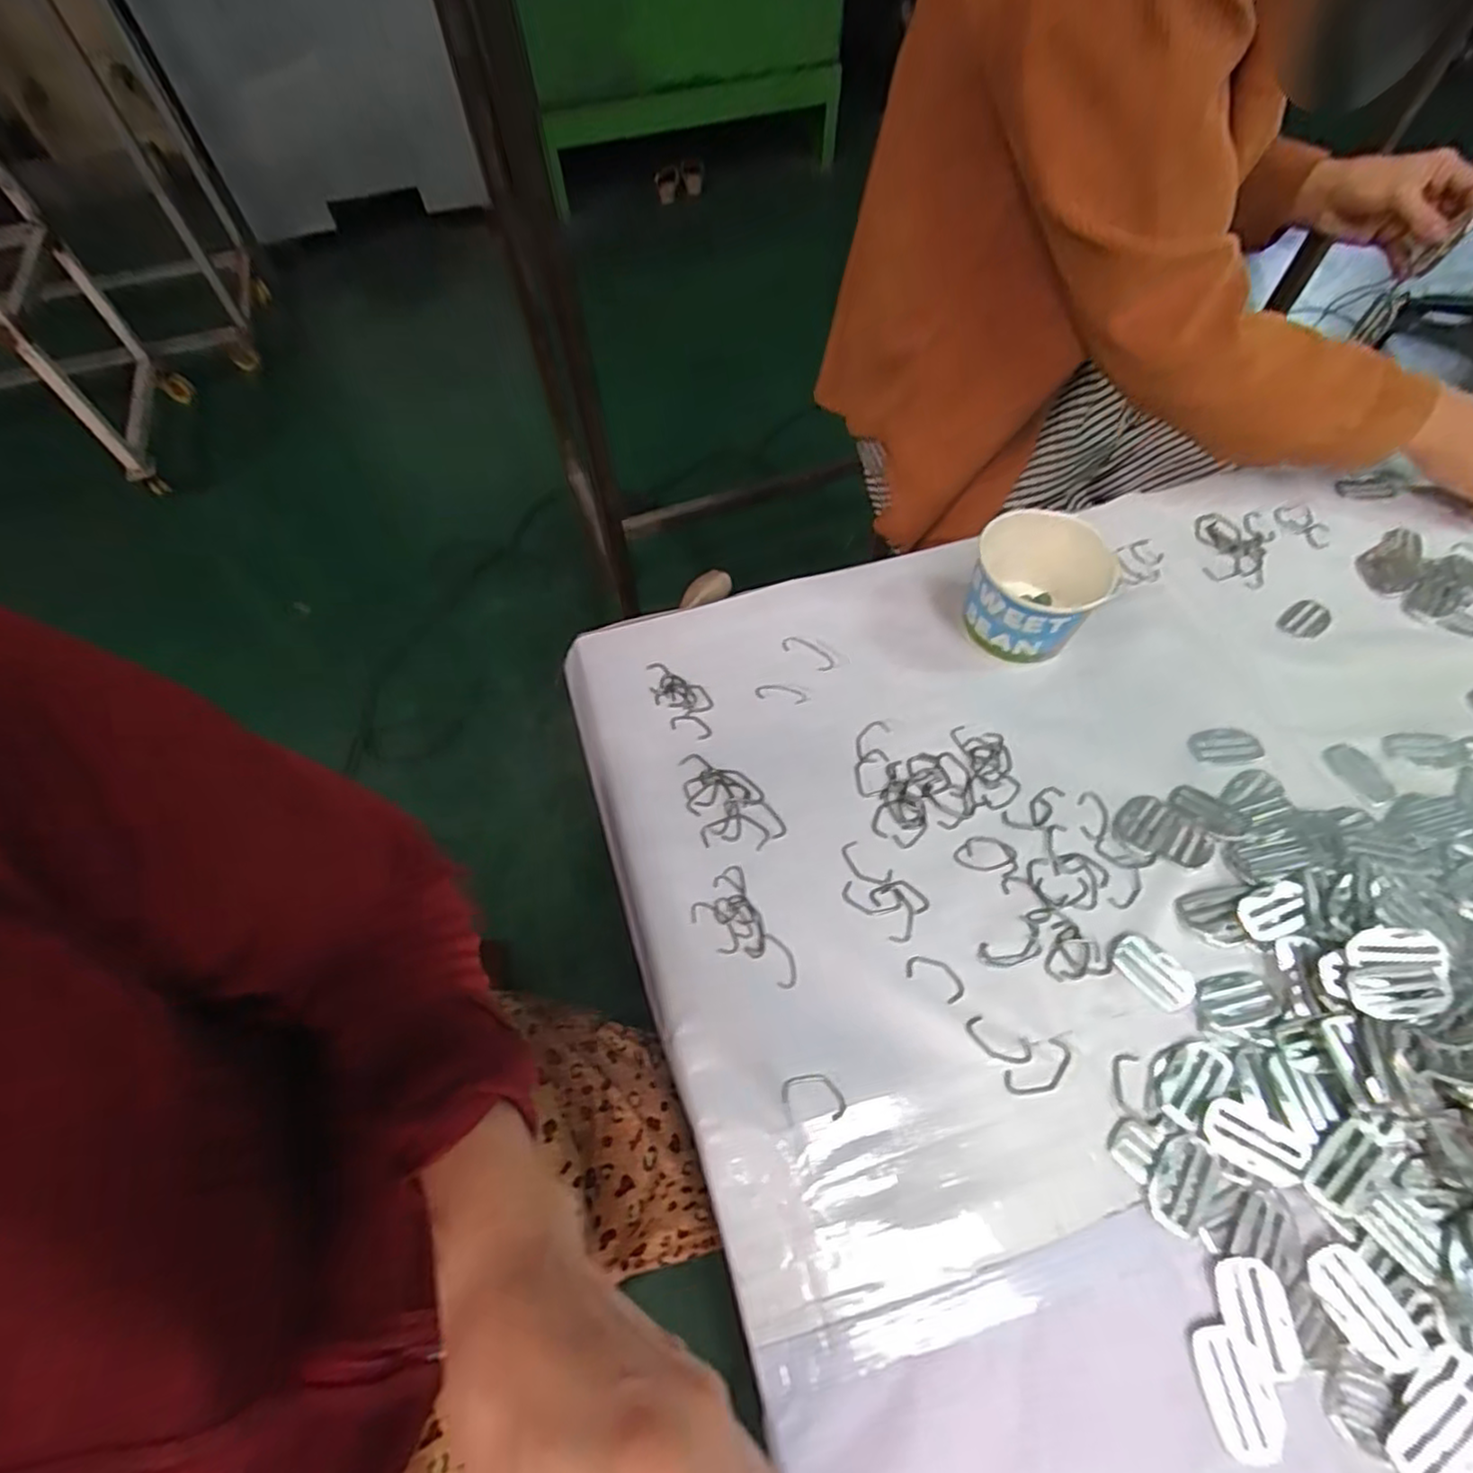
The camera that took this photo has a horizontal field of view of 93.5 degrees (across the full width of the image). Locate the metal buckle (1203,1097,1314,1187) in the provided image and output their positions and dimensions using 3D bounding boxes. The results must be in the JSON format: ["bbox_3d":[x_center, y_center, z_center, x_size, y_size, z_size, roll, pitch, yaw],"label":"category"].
[{"bbox_3d":[0.265,0.208,0.355,0.044,0.004,0.028,28,68,28],"label":"metal buckle"}]

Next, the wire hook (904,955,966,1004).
[{"bbox_3d":[0.118,0.141,0.408,0.034,0.004,0.019,31,64,18],"label":"wire hook"}]

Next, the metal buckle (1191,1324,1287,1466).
[{"bbox_3d":[0.225,0.295,0.311,0.028,0.004,0.046,-17,64,8],"label":"metal buckle"}]

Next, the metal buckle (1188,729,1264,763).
[{"bbox_3d":[0.342,0.006,0.483,0.050,0.004,0.026,-1,59,0],"label":"metal buckle"}]

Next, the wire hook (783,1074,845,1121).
[{"bbox_3d":[0.043,0.193,0.375,0.034,0.004,0.019,15,60,10],"label":"wire hook"}]

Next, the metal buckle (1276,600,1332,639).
[{"bbox_3d":[0.444,-0.091,0.540,0.046,0.004,0.029,-34,64,-18],"label":"metal buckle"}]

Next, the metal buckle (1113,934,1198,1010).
[{"bbox_3d":[0.245,0.137,0.405,0.030,0.004,0.045,-36,65,-19],"label":"metal buckle"}]

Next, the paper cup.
[{"bbox_3d":[0.216,-0.108,0.512,0.091,0.077,0.087,0,59,1],"label":"paper cup"}]

